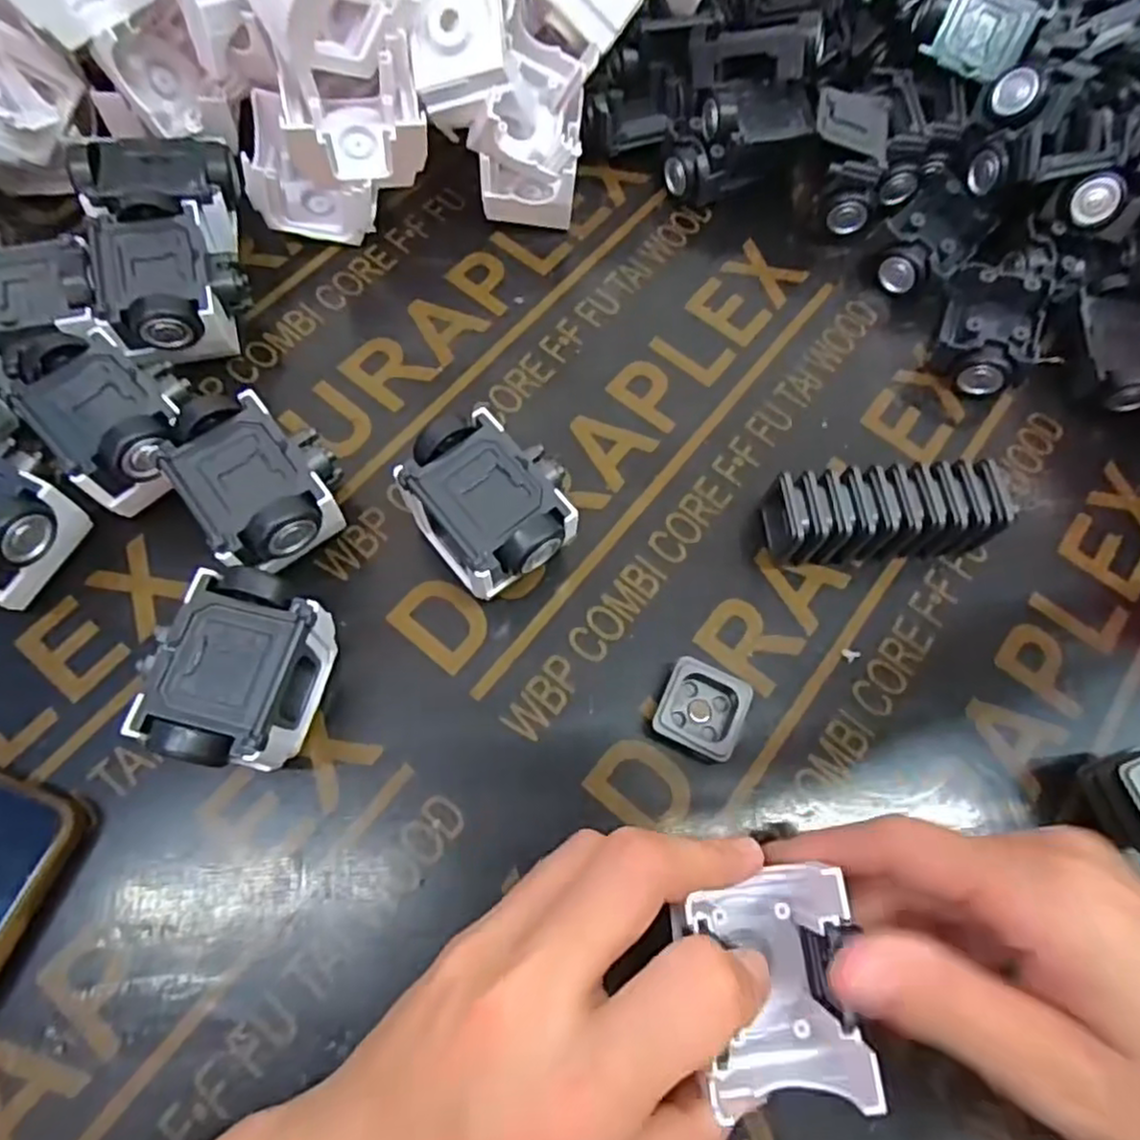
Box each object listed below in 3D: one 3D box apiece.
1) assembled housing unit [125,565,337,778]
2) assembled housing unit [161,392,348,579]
[{"bbox_3d":[-0.110,0.036,0.239,0.043,0.044,0.060,12,69,2],"label":"assembled housing unit"},{"bbox_3d":[-0.113,-0.029,0.266,0.050,0.044,0.066,-34,74,-14],"label":"assembled housing unit"}]

